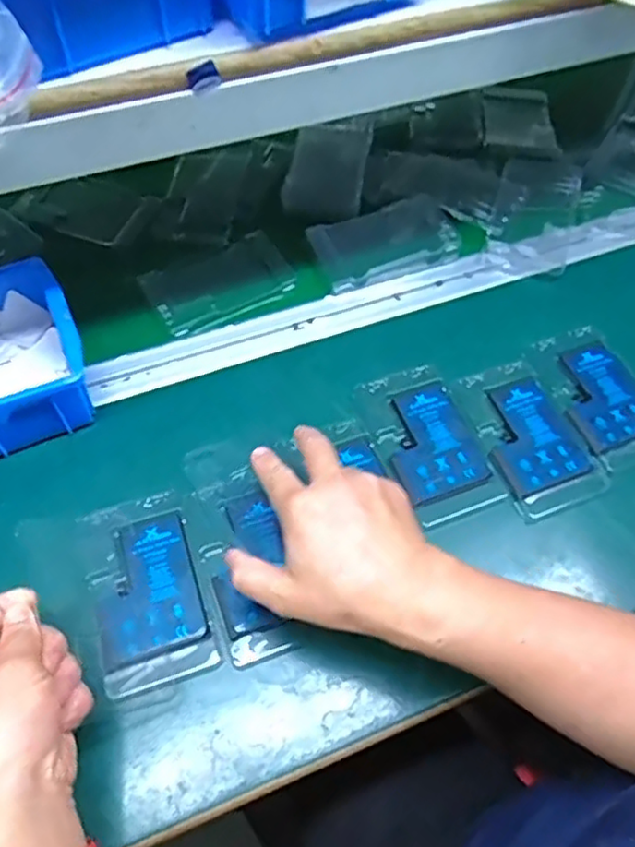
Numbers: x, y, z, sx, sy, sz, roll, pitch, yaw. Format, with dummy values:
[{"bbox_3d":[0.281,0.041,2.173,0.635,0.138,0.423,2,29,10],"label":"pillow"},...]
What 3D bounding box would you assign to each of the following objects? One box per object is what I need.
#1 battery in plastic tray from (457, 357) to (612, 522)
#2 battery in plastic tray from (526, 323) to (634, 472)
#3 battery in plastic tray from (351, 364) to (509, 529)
[{"bbox_3d":[0.165,0.007,0.511,0.074,0.005,0.129,-18,60,-13],"label":"battery in plastic tray"},{"bbox_3d":[0.228,-0.025,0.528,0.072,0.004,0.124,-22,61,-15],"label":"battery in plastic tray"},{"bbox_3d":[0.086,0.012,0.504,0.074,0.004,0.126,-22,61,-15],"label":"battery in plastic tray"}]

